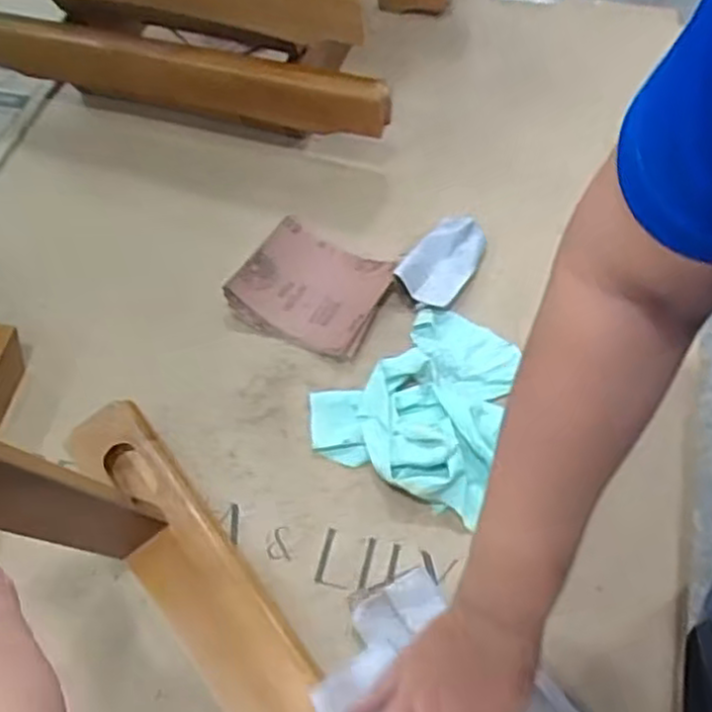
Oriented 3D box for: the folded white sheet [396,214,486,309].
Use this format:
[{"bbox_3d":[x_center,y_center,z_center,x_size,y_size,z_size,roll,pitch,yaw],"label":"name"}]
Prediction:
[{"bbox_3d":[0.089,-0.096,0.730,0.058,0.012,0.105,45,73,-9],"label":"folded white sheet"}]

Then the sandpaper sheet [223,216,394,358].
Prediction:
[{"bbox_3d":[-0.041,-0.066,0.721,0.136,0.027,0.125,23,59,14],"label":"sandpaper sheet"}]

